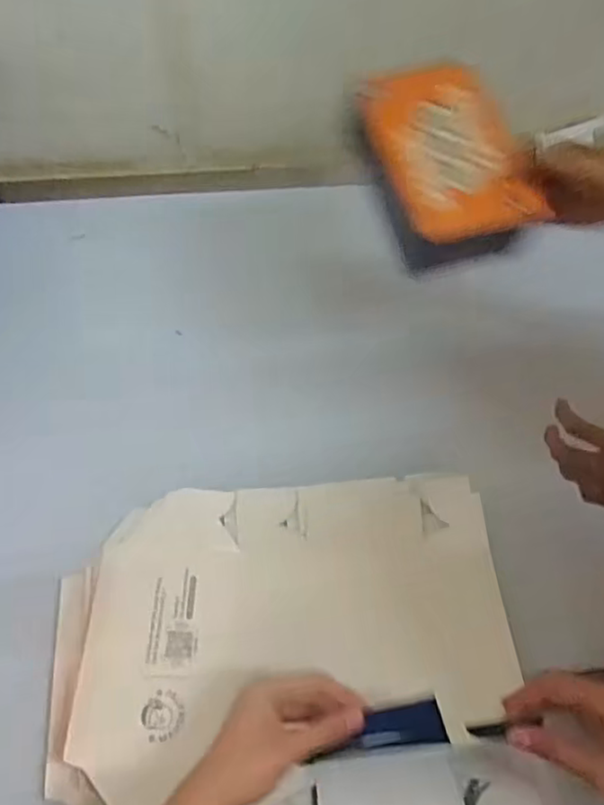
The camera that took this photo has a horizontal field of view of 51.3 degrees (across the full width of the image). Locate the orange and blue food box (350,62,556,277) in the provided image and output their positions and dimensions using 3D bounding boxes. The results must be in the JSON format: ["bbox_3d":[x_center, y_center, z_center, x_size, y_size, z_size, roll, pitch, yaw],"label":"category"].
[{"bbox_3d":[0.120,-0.201,0.538,0.115,0.058,0.166,-27,84,1],"label":"orange and blue food box"}]

